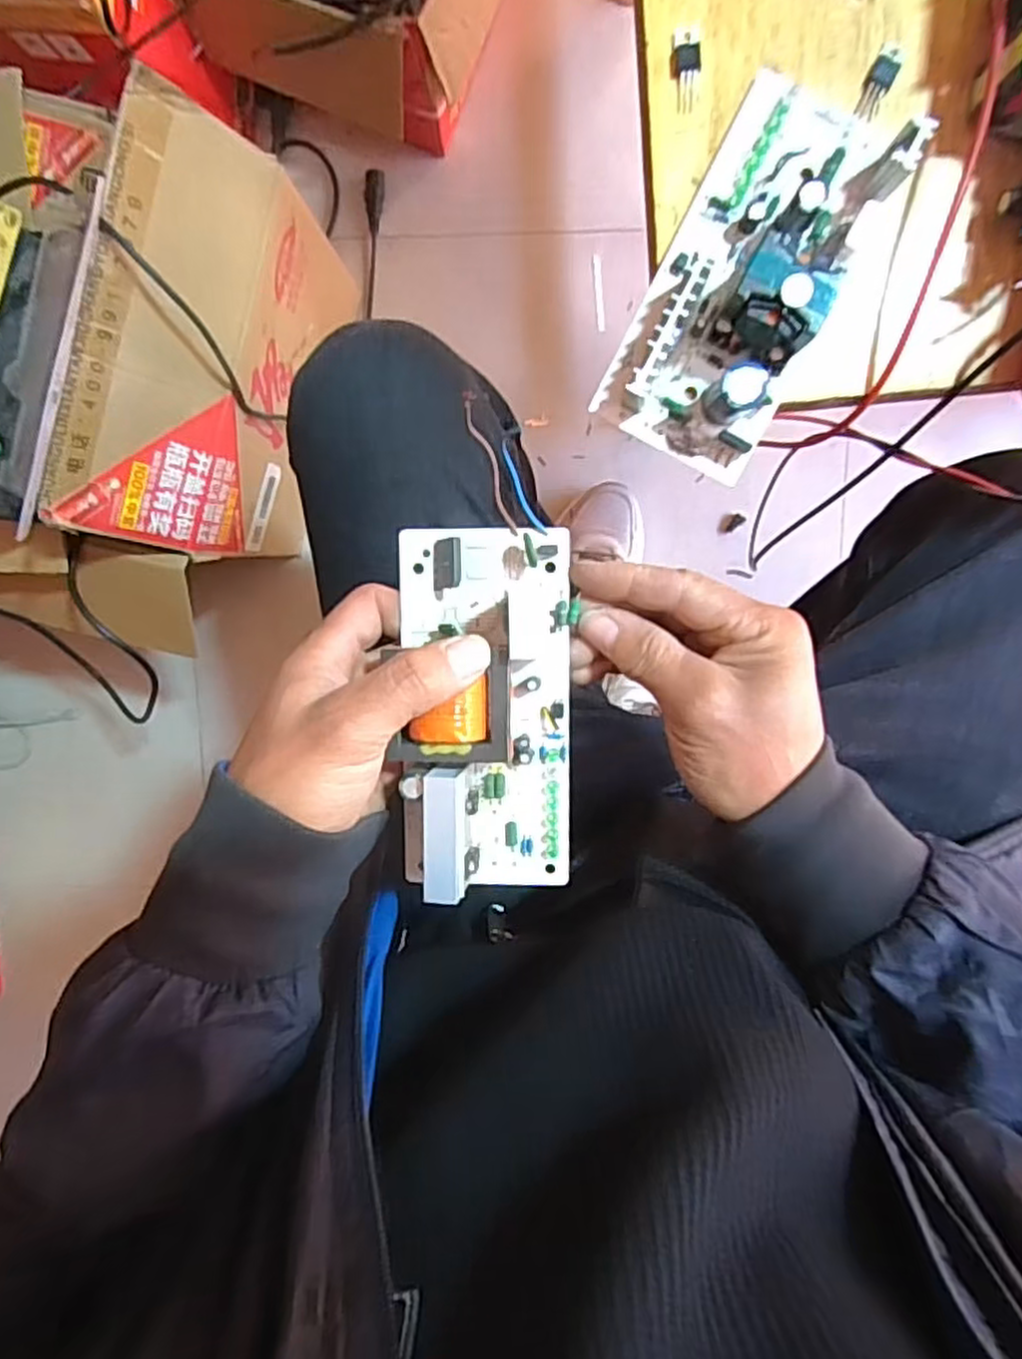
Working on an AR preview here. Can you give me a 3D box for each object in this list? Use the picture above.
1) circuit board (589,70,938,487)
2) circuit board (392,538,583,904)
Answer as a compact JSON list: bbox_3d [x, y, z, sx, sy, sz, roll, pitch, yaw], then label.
[{"bbox_3d":[0.097,-0.162,0.282,0.073,0.042,0.147,26,99,-2],"label":"circuit board"},{"bbox_3d":[-0.011,0.014,0.317,0.075,0.045,0.161,0,88,2],"label":"circuit board"}]

